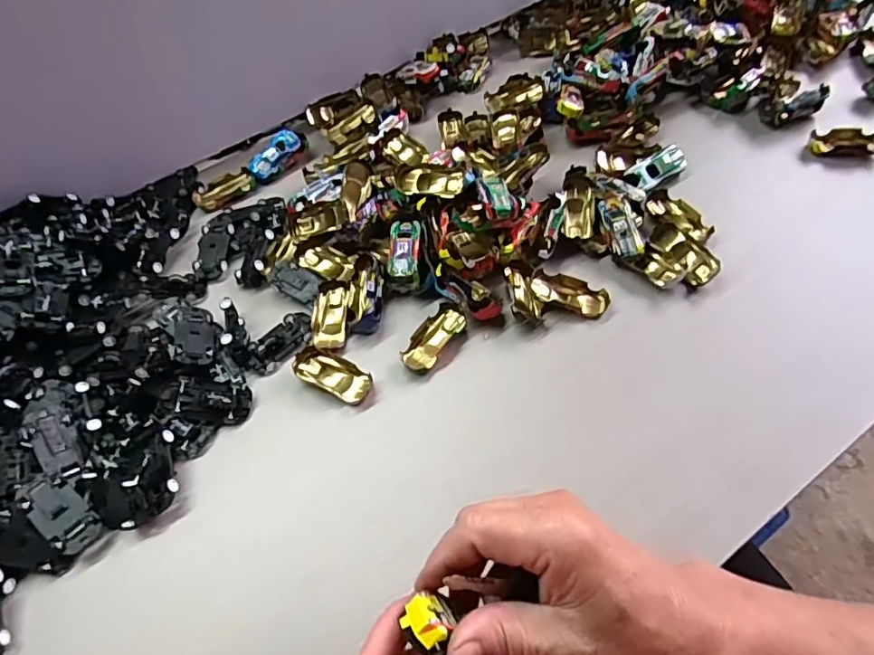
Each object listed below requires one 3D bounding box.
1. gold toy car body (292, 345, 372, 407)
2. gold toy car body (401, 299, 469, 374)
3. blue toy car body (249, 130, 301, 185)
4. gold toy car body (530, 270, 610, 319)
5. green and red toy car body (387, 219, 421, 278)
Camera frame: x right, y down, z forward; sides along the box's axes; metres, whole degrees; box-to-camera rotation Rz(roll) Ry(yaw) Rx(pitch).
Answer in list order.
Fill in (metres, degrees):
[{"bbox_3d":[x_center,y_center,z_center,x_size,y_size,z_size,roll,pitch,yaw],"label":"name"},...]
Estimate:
[{"bbox_3d":[-0.081,0.037,0.435,0.065,0.014,0.030,21,60,20],"label":"gold toy car body"},{"bbox_3d":[-0.002,0.008,0.439,0.029,0.018,0.065,30,64,24],"label":"gold toy car body"},{"bbox_3d":[-0.172,-0.183,0.584,0.025,0.019,0.063,33,80,21],"label":"blue toy car body"},{"bbox_3d":[0.108,-0.028,0.448,0.062,0.013,0.031,16,59,17],"label":"gold toy car body"},{"bbox_3d":[-0.028,-0.067,0.478,0.025,0.016,0.060,-1,55,7],"label":"green and red toy car body"}]

